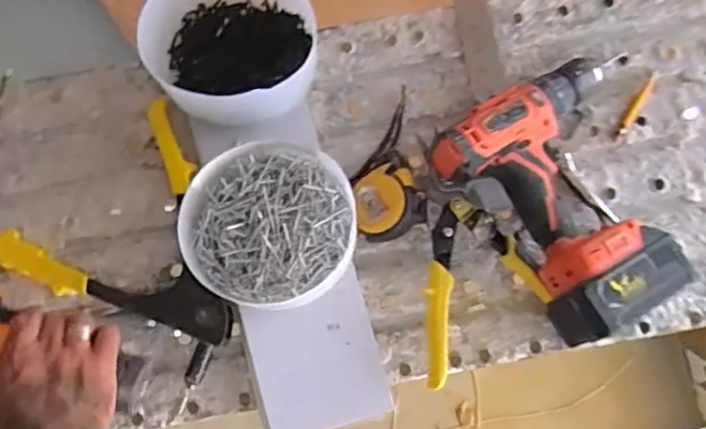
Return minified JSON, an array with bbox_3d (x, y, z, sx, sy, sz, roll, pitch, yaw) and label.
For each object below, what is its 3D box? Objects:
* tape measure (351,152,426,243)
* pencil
[{"bbox_3d":[0.034,-0.016,0.624,0.064,0.056,0.081,-8,80,-1],"label":"tape measure"},{"bbox_3d":[0.293,-0.112,0.662,0.010,0.004,0.087,33,82,6],"label":"pencil"}]

